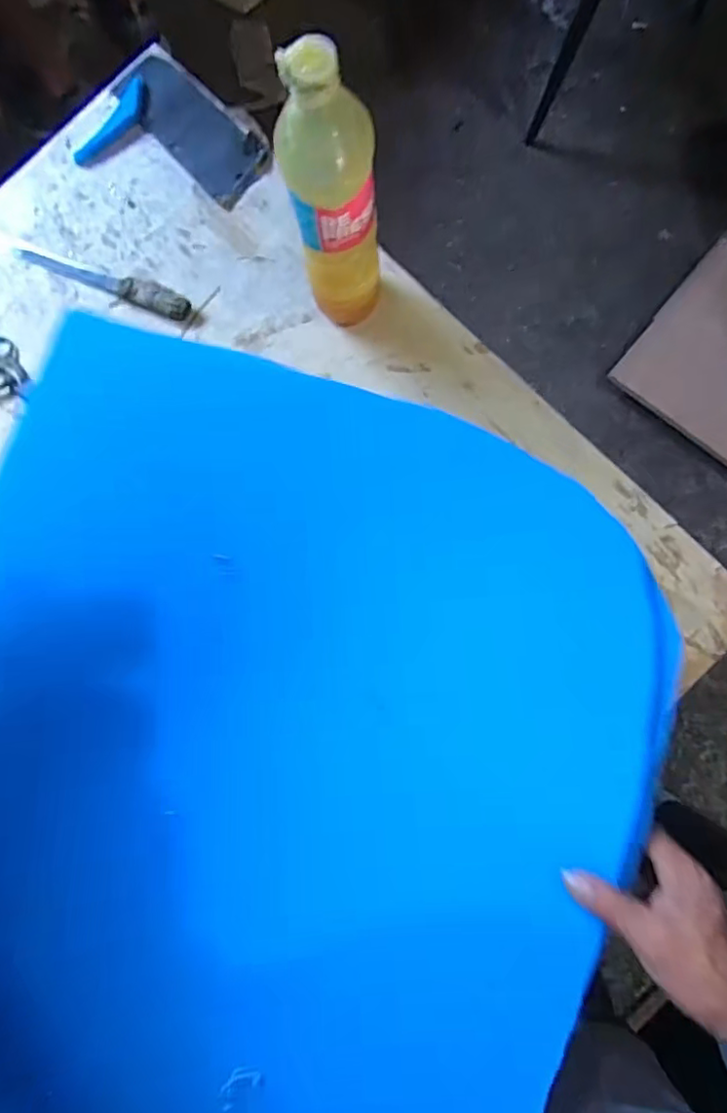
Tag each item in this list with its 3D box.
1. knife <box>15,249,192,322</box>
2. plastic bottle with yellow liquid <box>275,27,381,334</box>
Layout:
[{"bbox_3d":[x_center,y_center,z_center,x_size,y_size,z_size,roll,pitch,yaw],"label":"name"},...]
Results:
[{"bbox_3d":[-0.305,-0.328,0.663,0.228,0.017,0.031,25,85,6],"label":"knife"},{"bbox_3d":[-0.025,-0.298,0.499,0.075,0.262,0.058,-4,83,3],"label":"plastic bottle with yellow liquid"}]

